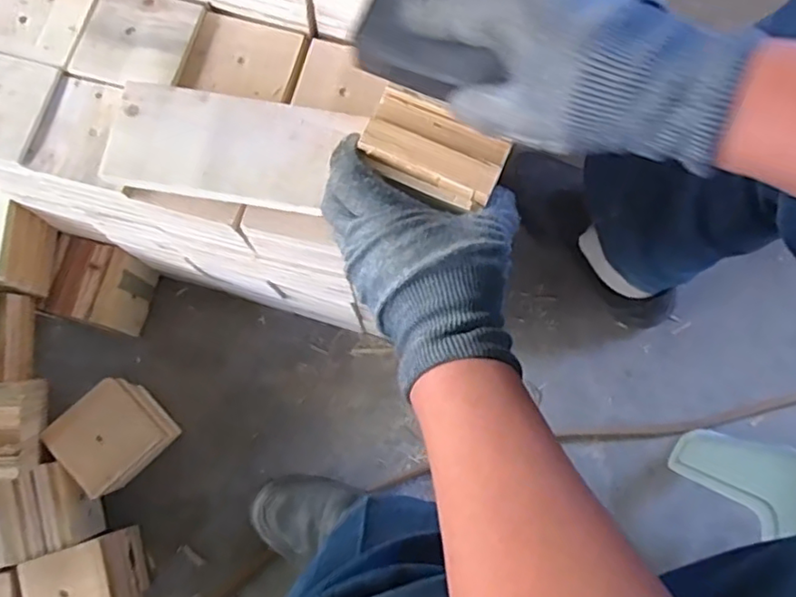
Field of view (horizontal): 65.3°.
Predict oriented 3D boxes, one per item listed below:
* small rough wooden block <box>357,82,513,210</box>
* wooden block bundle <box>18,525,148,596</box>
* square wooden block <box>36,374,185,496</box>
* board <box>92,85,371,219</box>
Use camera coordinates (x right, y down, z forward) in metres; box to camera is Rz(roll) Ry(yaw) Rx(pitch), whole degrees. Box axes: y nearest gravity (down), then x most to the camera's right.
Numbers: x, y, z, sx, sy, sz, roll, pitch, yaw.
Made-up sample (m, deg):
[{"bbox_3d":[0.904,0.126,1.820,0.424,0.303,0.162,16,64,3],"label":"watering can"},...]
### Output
[{"bbox_3d":[0.025,-0.099,0.405,0.090,0.017,0.057,24,79,6],"label":"small rough wooden block"},{"bbox_3d":[-0.334,0.314,0.677,0.100,0.086,0.096,-18,78,-3],"label":"wooden block bundle"},{"bbox_3d":[-0.322,0.160,0.707,0.099,0.090,0.104,41,81,9],"label":"square wooden block"},{"bbox_3d":[-0.133,-0.121,0.491,0.186,0.011,0.085,10,78,3],"label":"board"}]

